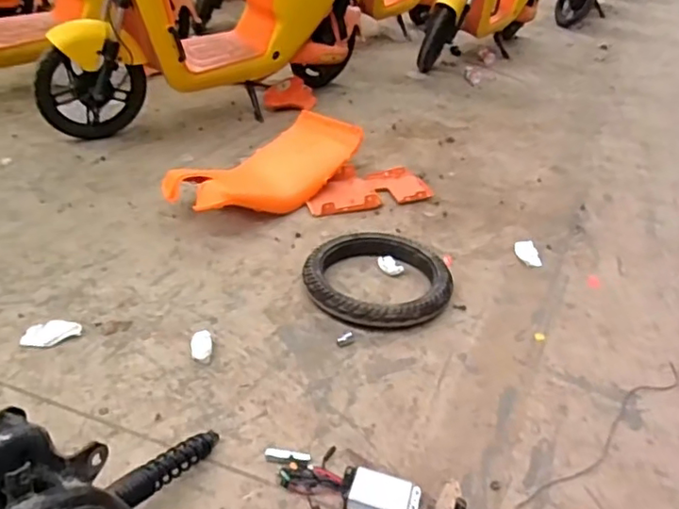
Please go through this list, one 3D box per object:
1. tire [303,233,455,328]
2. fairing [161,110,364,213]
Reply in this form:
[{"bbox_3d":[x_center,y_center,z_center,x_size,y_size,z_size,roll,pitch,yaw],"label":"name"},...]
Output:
[{"bbox_3d":[0.096,0.062,1.460,0.349,0.067,0.324,4,34,-3],"label":"tire"},{"bbox_3d":[-0.218,-0.256,1.816,0.277,0.161,0.667,31,42,32],"label":"fairing"}]

